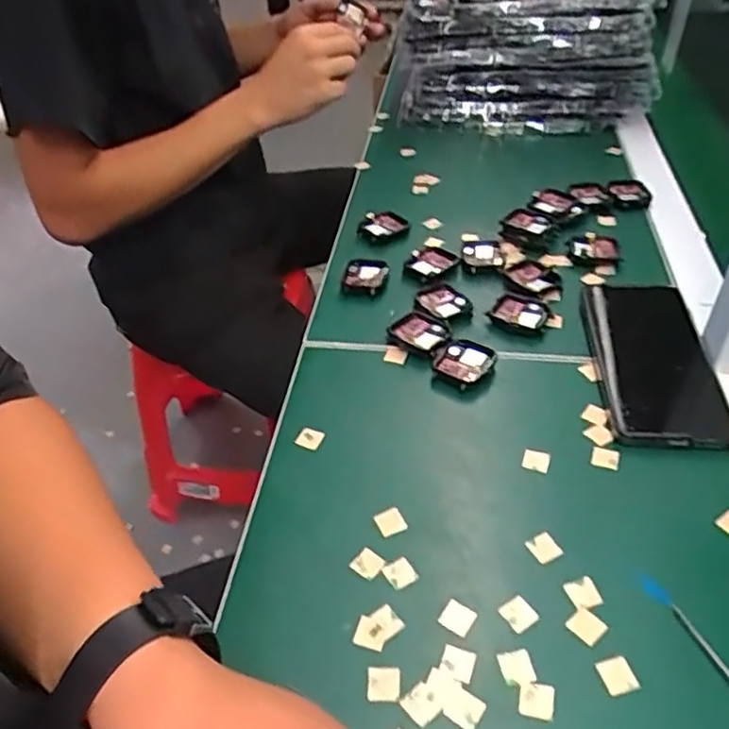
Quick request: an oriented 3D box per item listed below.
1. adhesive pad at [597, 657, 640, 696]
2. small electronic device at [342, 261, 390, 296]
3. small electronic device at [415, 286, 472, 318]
[{"bbox_3d":[0.123,0.150,0.325,0.016,0.004,0.016,-14,43,-13],"label":"adhesive pad"},{"bbox_3d":[0.001,-0.076,0.579,0.037,0.007,0.043,8,42,12],"label":"small electronic device"},{"bbox_3d":[0.065,-0.051,0.546,0.037,0.006,0.041,-25,46,-23],"label":"small electronic device"}]

